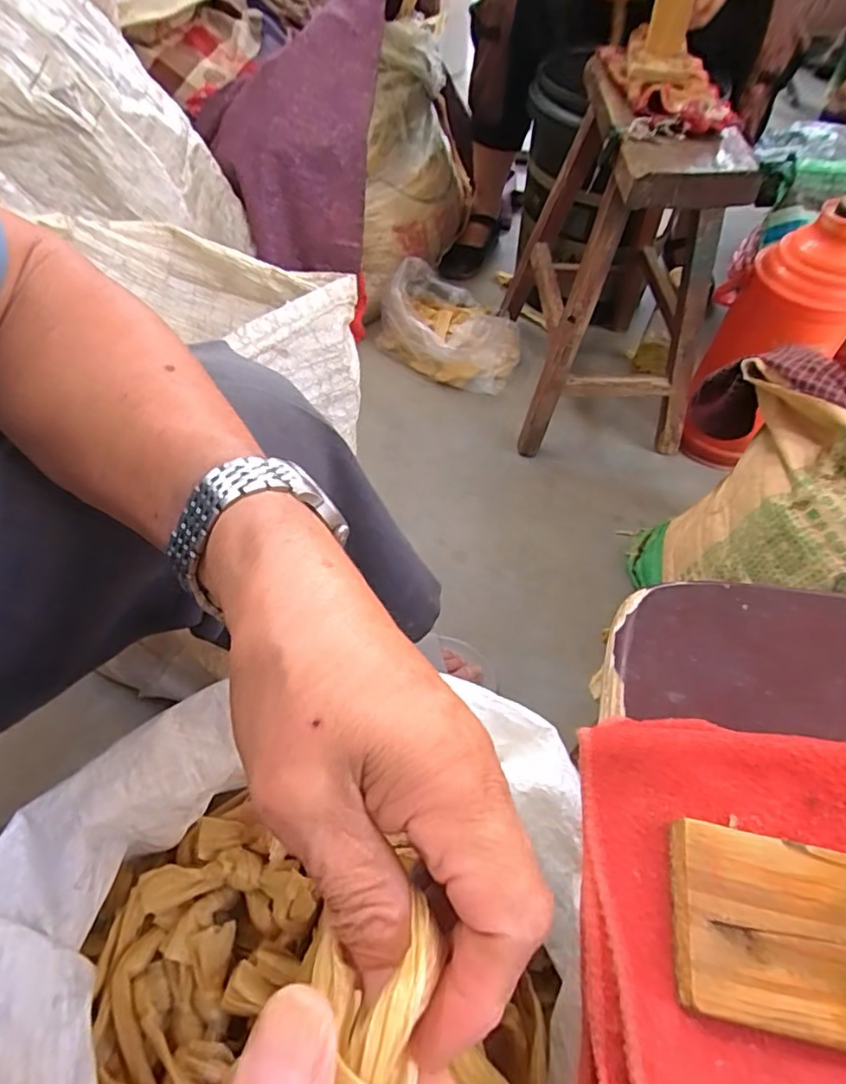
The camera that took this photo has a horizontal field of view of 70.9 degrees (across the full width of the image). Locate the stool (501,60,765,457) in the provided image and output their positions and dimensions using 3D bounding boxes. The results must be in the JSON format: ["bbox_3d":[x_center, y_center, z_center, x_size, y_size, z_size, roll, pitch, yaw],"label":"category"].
[{"bbox_3d":[0.279,-0.421,0.913,0.235,0.429,0.406,-1,54,-3],"label":"stool"}]

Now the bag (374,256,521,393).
[{"bbox_3d":[0.065,-0.399,1.069,0.256,0.136,0.211,36,60,22],"label":"bag"}]

